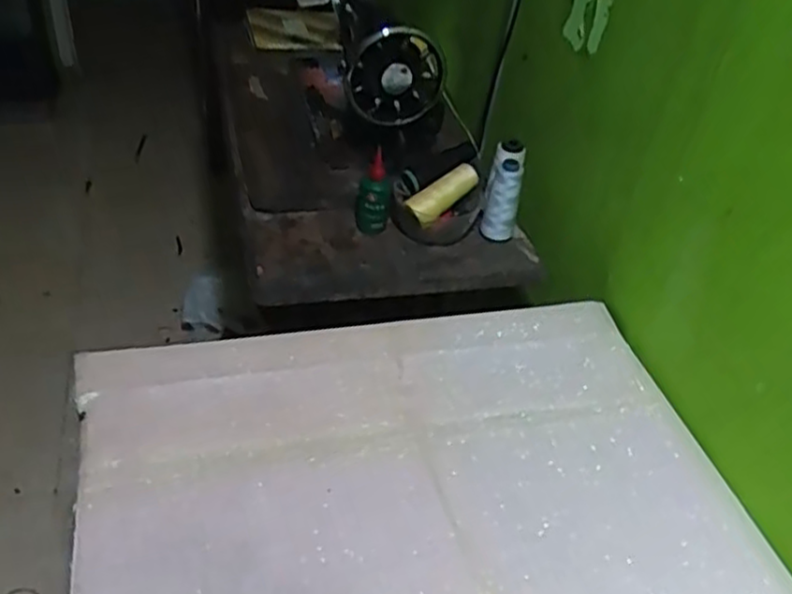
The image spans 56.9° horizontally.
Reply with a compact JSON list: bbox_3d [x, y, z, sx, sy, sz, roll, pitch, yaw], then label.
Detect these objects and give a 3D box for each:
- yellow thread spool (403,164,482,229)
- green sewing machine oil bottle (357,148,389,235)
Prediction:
[{"bbox_3d":[0.064,-0.140,0.989,0.117,0.042,0.035,-37,54,-19],"label":"yellow thread spool"},{"bbox_3d":[-0.030,-0.135,0.972,0.040,0.110,0.040,5,39,-2],"label":"green sewing machine oil bottle"}]

